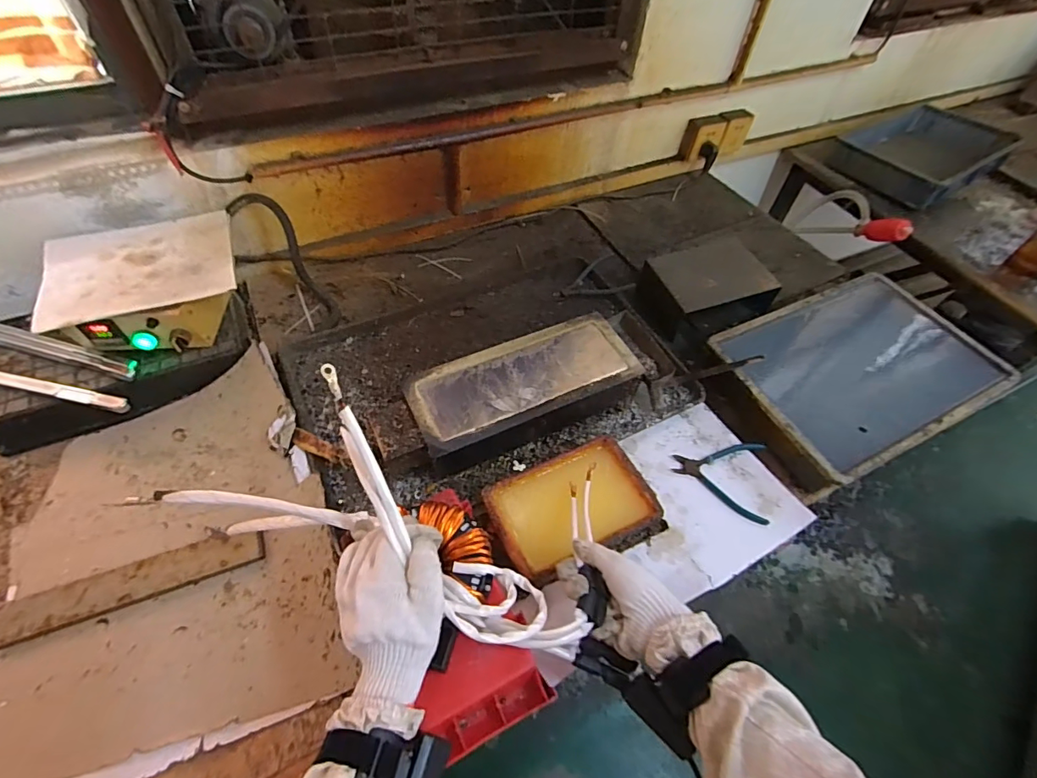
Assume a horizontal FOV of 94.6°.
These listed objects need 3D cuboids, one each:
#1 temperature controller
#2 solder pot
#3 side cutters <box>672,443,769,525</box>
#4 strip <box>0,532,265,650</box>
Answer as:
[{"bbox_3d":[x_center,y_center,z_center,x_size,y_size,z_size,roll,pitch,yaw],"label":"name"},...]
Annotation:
[{"bbox_3d":[-0.566,-0.161,0.745,0.255,0.091,0.208,-13,56,-13],"label":"temperature controller"},{"bbox_3d":[0.010,0.004,0.732,0.343,0.086,0.150,-20,57,-17],"label":"solder pot"},{"bbox_3d":[0.297,0.125,0.705,0.130,0.019,0.120,13,54,5],"label":"side cutters"},{"bbox_3d":[-0.478,0.242,0.603,0.293,0.020,0.052,-16,56,-15],"label":"strip"}]

